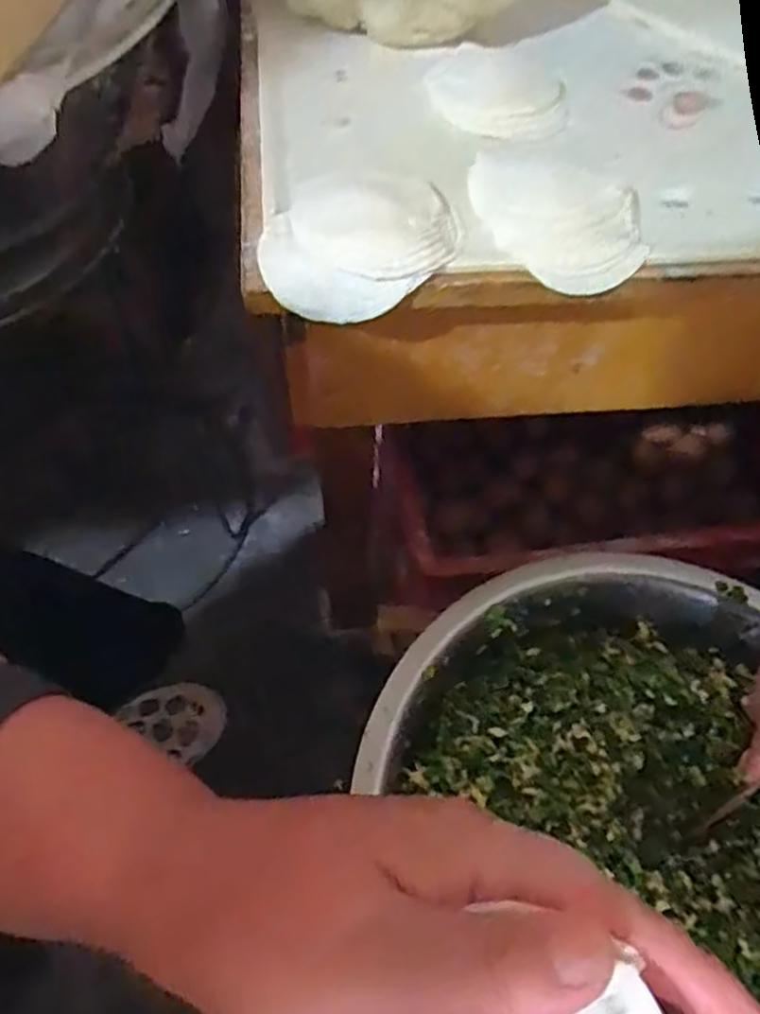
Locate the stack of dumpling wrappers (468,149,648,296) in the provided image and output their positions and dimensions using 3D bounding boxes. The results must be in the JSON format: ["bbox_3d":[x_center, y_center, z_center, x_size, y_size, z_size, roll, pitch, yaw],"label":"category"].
[{"bbox_3d":[0.090,-0.149,0.366,0.084,0.018,0.086,0,60,-3],"label":"stack of dumpling wrappers"}]

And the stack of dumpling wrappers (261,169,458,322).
[{"bbox_3d":[-0.009,-0.132,0.358,0.096,0.030,0.070,-3,60,-5],"label":"stack of dumpling wrappers"}]

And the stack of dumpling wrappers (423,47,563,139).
[{"bbox_3d":[0.068,-0.241,0.413,0.080,0.010,0.084,7,60,1],"label":"stack of dumpling wrappers"}]

